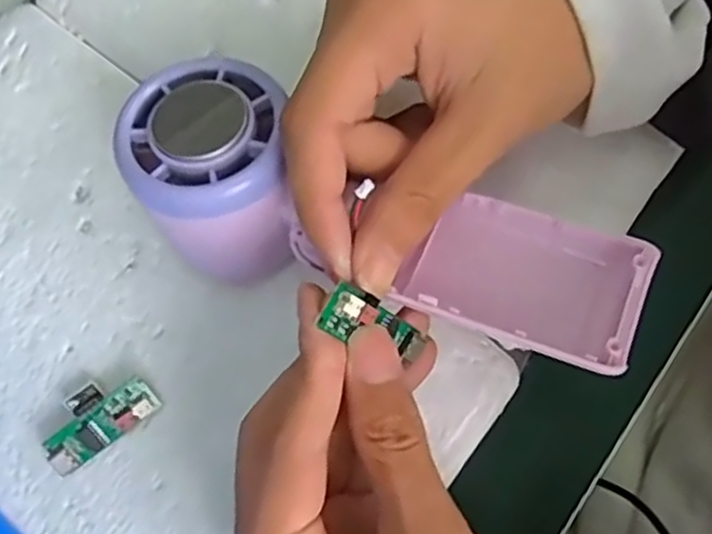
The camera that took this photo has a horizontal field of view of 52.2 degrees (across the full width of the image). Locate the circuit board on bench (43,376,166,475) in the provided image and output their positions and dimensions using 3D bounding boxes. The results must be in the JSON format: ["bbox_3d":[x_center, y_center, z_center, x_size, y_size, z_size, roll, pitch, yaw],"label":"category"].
[{"bbox_3d":[-0.089,0.052,0.251,0.039,0.010,0.022,-37,79,-8],"label":"circuit board on bench"}]

